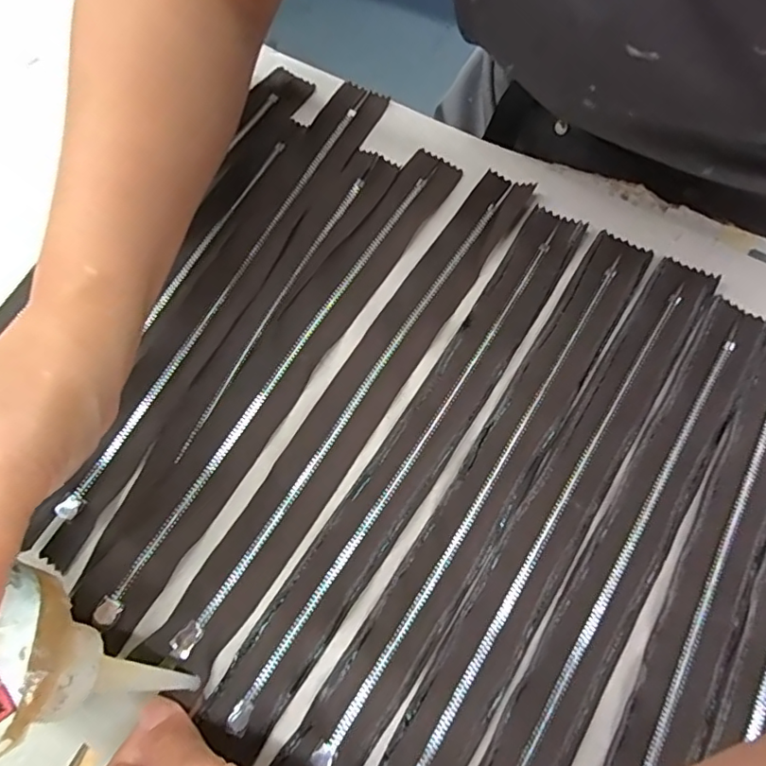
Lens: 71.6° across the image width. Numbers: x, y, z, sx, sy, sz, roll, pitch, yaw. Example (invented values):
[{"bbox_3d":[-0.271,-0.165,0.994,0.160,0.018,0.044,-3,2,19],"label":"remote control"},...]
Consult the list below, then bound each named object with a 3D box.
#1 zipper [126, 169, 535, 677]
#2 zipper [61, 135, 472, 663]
[{"bbox_3d":[-0.012,0.005,0.273,0.032,0.008,0.301,33,75,12],"label":"zipper"},{"bbox_3d":[-0.049,-0.013,0.277,0.035,0.007,0.295,32,75,12],"label":"zipper"}]

